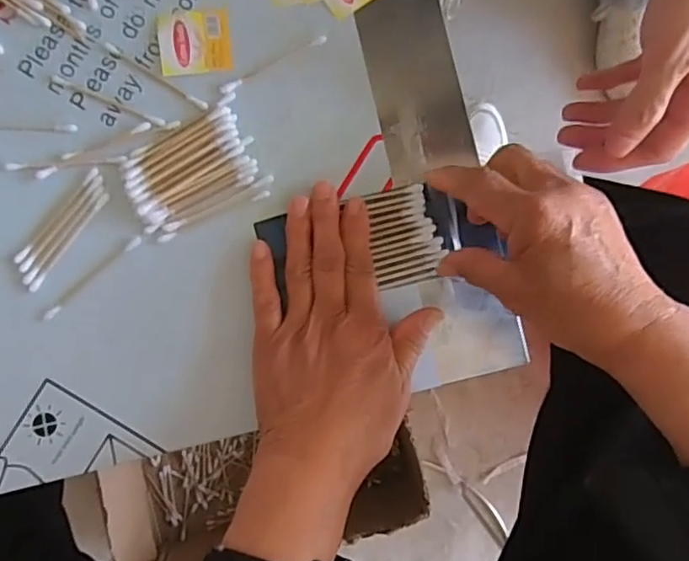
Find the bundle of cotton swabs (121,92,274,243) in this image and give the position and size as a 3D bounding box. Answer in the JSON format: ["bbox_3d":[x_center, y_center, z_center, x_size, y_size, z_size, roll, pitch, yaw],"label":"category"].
[{"bbox_3d":[-0.092,-0.067,0.358,0.078,0.010,0.063,-25,88,-4],"label":"bundle of cotton swabs"}]

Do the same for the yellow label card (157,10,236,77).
[{"bbox_3d":[-0.092,-0.148,0.369,0.044,0.004,0.039,-7,89,-8],"label":"yellow label card"}]

